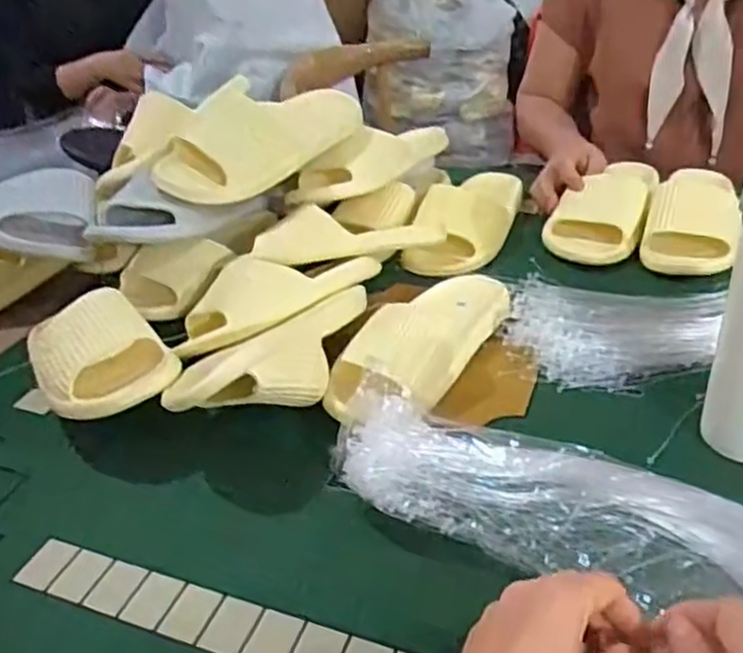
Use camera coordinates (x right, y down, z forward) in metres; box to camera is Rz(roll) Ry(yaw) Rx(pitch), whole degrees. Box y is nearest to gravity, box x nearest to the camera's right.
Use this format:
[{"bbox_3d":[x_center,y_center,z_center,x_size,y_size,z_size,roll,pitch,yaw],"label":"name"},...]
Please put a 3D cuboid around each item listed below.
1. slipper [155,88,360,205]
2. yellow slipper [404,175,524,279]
[{"bbox_3d":[-0.124,-0.214,0.805,0.098,0.082,0.238,18,41,33],"label":"slipper"},{"bbox_3d":[0.119,-0.132,0.883,0.107,0.058,0.228,7,36,21],"label":"yellow slipper"}]

